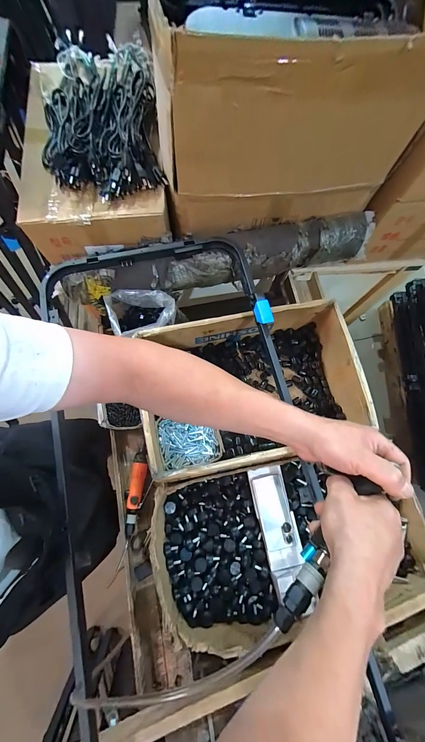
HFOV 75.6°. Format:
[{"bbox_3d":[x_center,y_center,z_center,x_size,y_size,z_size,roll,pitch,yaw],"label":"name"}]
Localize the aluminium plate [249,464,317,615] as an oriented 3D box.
[{"bbox_3d":[0.159,0.378,0.645,0.083,0.016,0.288,-12,75,-5],"label":"aluminium plate"}]

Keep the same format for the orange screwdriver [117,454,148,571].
[{"bbox_3d":[-0.217,0.365,0.732,0.044,0.038,0.279,7,74,0],"label":"orange screwdriver"}]

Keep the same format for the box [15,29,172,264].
[{"bbox_3d":[-0.318,-0.616,0.740,0.346,0.152,0.581,-6,75,-3],"label":"box"}]

